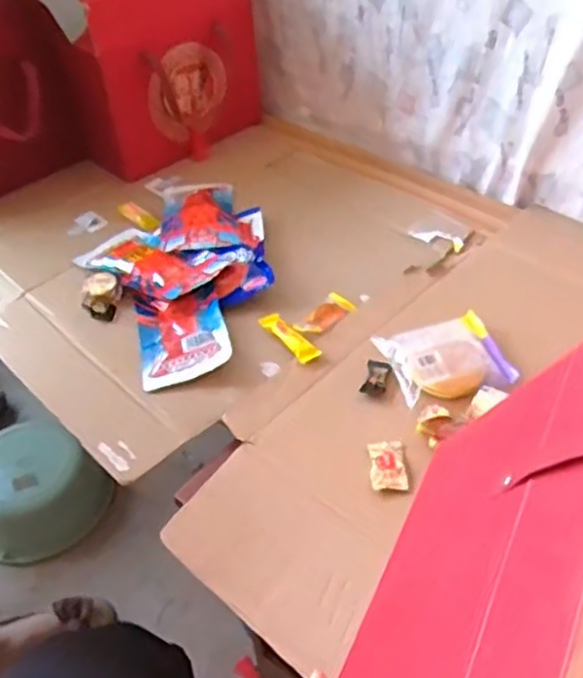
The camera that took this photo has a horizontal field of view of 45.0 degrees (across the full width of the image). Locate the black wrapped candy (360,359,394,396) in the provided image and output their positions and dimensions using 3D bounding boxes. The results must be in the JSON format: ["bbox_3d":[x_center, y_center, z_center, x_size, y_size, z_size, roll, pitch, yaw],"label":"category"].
[{"bbox_3d":[0.087,0.038,0.711,0.027,0.015,0.041,12,44,15],"label":"black wrapped candy"}]

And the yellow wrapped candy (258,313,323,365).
[{"bbox_3d":[-0.003,-0.002,0.755,0.025,0.007,0.081,-29,48,-25],"label":"yellow wrapped candy"}]

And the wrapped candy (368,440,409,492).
[{"bbox_3d":[0.087,0.114,0.635,0.031,0.009,0.056,-1,42,2],"label":"wrapped candy"}]

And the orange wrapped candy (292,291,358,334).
[{"bbox_3d":[0.037,-0.027,0.779,0.032,0.009,0.071,31,52,32],"label":"orange wrapped candy"}]

